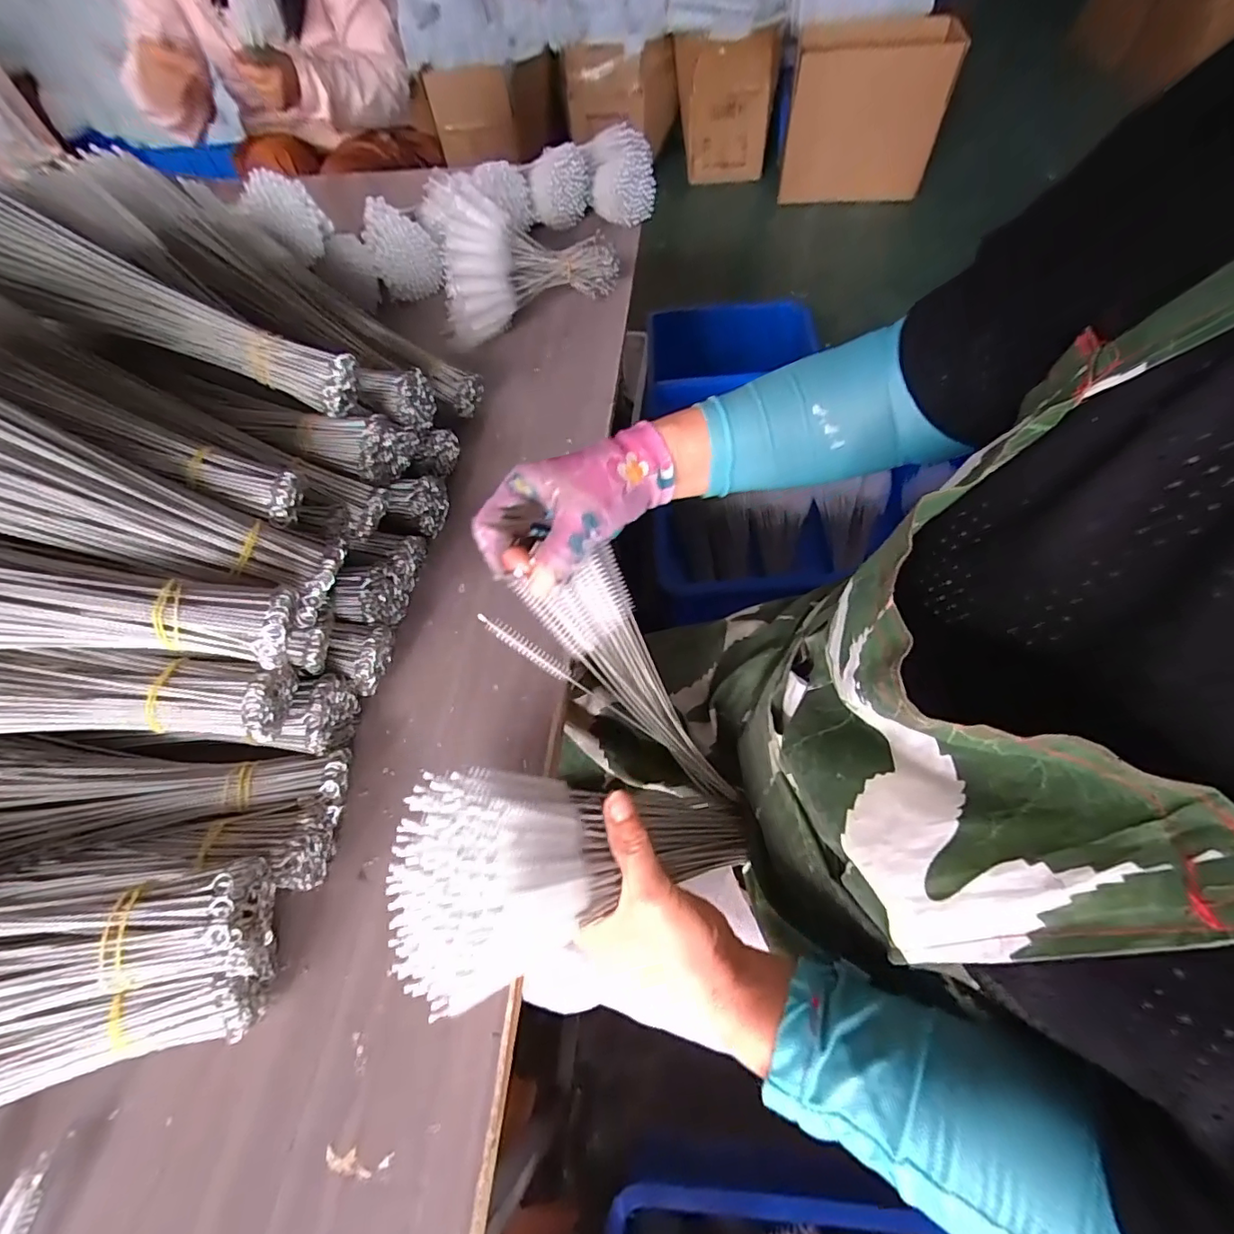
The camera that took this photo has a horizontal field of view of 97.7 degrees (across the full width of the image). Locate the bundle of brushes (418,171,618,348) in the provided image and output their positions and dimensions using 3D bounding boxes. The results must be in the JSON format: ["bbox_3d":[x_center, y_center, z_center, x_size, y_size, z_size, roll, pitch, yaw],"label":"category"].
[{"bbox_3d":[-0.108,-0.420,0.609,0.214,0.136,0.082,-28,60,-13],"label":"bundle of brushes"}]

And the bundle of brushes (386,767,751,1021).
[{"bbox_3d":[0.000,0.134,0.307,0.054,0.240,0.093,-43,54,28],"label":"bundle of brushes"}]

